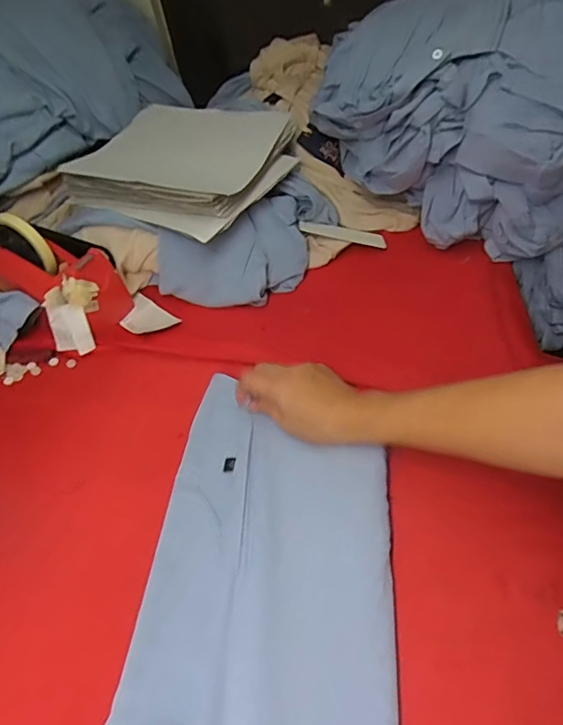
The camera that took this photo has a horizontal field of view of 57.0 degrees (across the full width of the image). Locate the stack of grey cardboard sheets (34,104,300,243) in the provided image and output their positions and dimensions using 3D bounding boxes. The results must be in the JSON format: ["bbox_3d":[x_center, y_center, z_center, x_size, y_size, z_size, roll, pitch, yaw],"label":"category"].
[{"bbox_3d":[-0.167,-0.277,0.731,0.354,0.082,0.251,16,55,28],"label":"stack of grey cardboard sheets"}]

